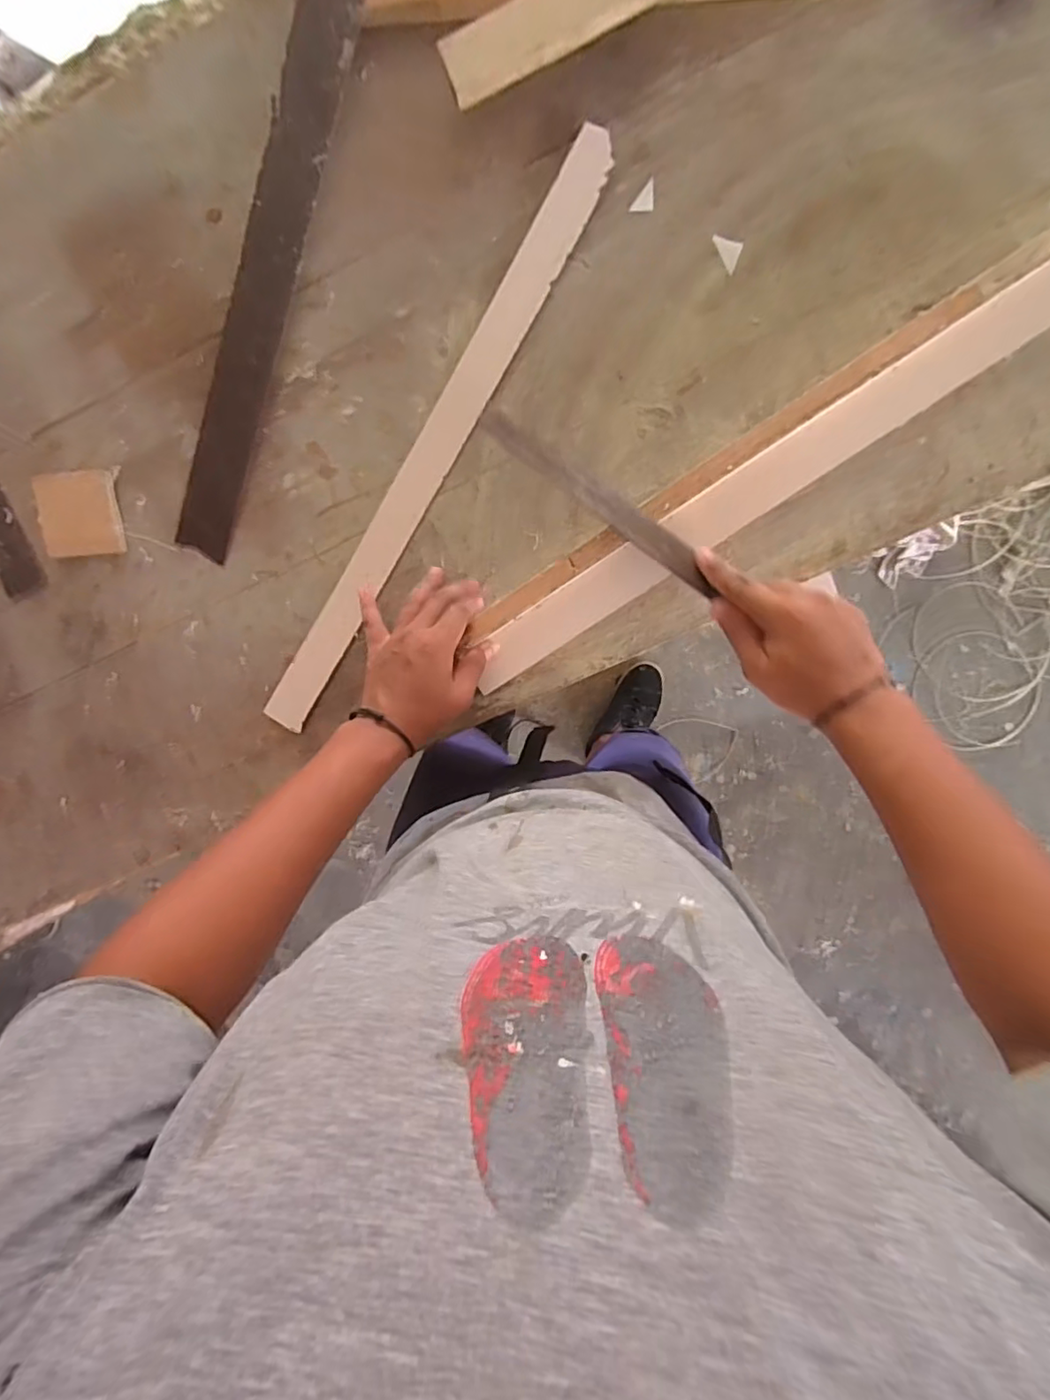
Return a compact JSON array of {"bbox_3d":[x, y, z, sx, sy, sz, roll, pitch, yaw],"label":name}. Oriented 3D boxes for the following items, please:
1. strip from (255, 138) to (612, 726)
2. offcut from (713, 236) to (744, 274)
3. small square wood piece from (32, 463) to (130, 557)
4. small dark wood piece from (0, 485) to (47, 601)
[{"bbox_3d":[-0.080,-0.208,0.498,0.037,0.006,0.540,32,98,-1],"label":"strip"},{"bbox_3d":[0.160,-0.357,0.466,0.024,0.004,0.022,19,98,1],"label":"offcut"},{"bbox_3d":[-0.398,-0.165,0.520,0.074,0.009,0.072,-3,97,4],"label":"small square wood piece"},{"bbox_3d":[-0.477,-0.150,0.533,0.041,0.006,0.109,-23,95,6],"label":"small dark wood piece"}]

